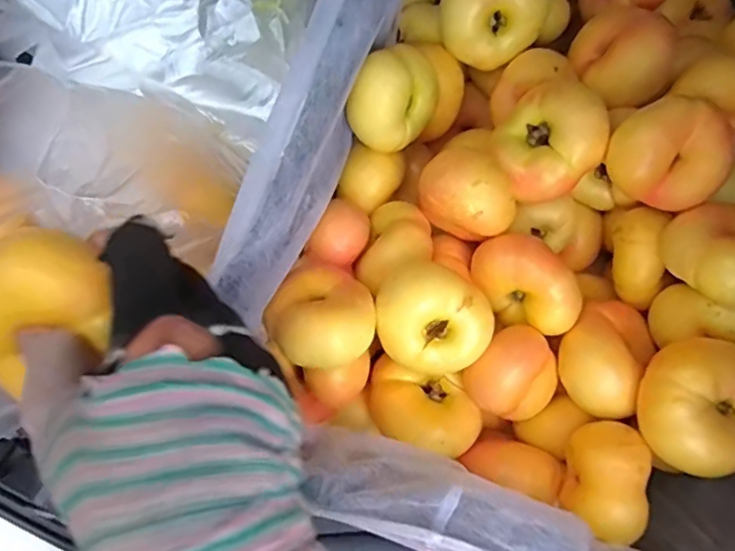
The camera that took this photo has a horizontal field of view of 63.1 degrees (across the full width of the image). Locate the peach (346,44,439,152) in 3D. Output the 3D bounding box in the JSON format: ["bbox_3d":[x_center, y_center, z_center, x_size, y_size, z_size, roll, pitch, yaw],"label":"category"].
[{"bbox_3d":[0.017,-0.109,0.394,0.045,0.065,0.059,26,77,6],"label":"peach"}]

